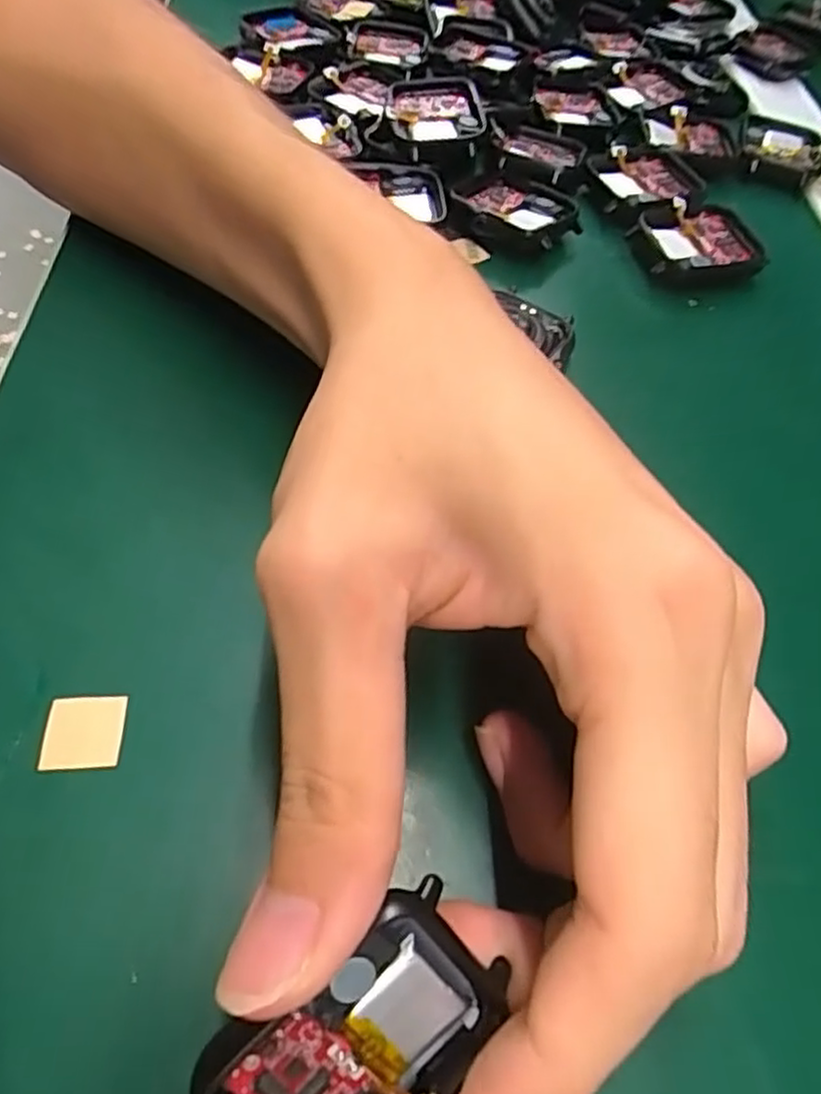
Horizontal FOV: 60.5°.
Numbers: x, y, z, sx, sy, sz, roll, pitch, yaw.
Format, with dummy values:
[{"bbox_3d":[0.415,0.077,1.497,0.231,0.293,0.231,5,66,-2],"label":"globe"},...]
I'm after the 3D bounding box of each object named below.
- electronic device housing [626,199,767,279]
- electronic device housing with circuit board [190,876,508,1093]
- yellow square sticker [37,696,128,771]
[{"bbox_3d":[0.110,-0.115,0.267,0.045,0.011,0.036,-9,57,-14],"label":"electronic device housing"},{"bbox_3d":[-0.008,0.079,0.109,0.047,0.036,0.005,-37,19,-12],"label":"electronic device housing with circuit board"},{"bbox_3d":[-0.069,0.039,0.148,0.015,0.004,0.015,2,52,-10],"label":"yellow square sticker"}]

